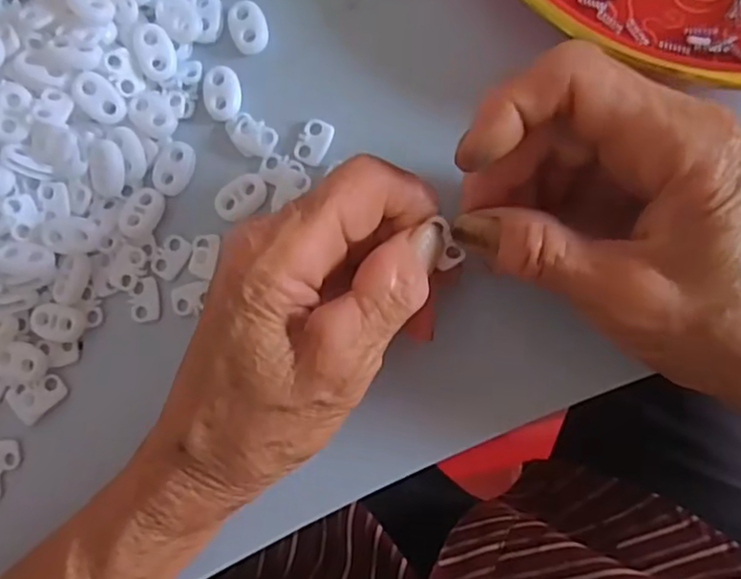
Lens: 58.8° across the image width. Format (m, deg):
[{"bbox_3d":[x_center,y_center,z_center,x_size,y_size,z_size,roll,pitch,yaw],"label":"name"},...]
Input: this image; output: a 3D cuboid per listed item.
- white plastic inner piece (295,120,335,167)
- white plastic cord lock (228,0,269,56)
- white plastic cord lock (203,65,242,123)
[{"bbox_3d":[-0.023,-0.059,0.263,0.013,0.004,0.018,25,89,8],"label":"white plastic inner piece"},{"bbox_3d":[-0.050,-0.107,0.269,0.015,0.004,0.022,-15,84,6],"label":"white plastic cord lock"},{"bbox_3d":[-0.061,-0.080,0.268,0.015,0.004,0.023,-16,84,5],"label":"white plastic cord lock"}]

